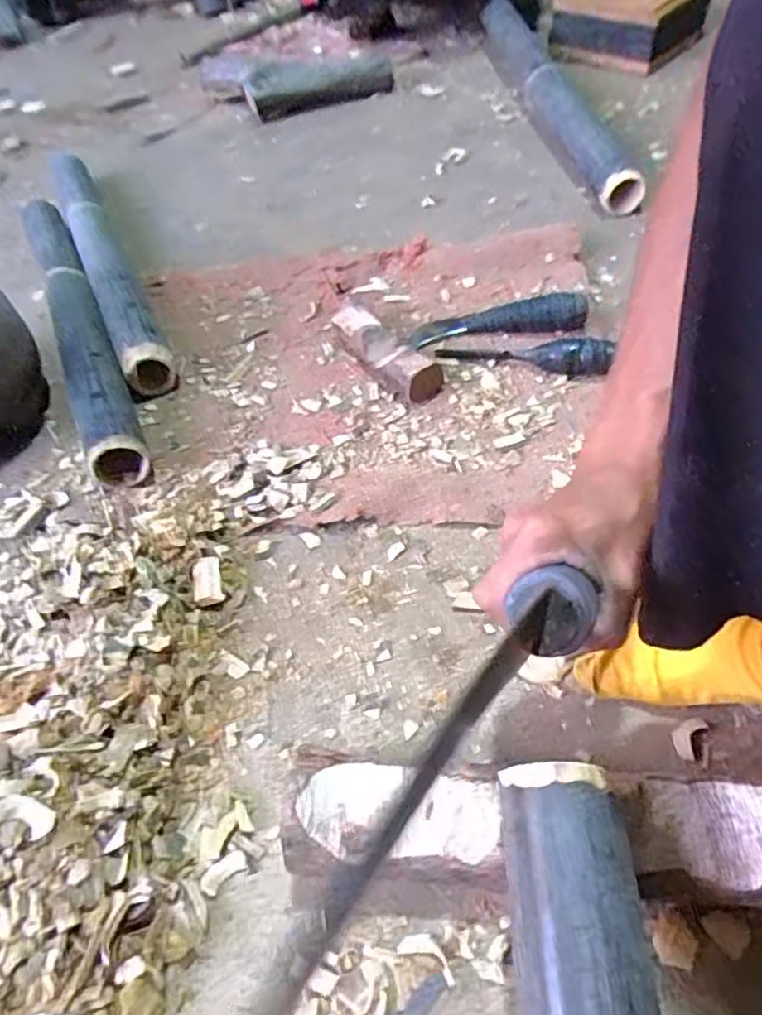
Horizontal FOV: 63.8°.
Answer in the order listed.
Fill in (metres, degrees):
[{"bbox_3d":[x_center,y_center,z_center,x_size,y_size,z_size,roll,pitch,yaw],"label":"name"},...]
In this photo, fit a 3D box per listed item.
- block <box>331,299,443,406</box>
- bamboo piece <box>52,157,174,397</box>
[{"bbox_3d":[0.005,-0.185,0.707,0.061,0.040,0.172,-27,55,-15],"label":"block"},{"bbox_3d":[-0.417,-0.388,0.905,0.063,0.056,0.674,-24,55,-13],"label":"bamboo piece"}]

